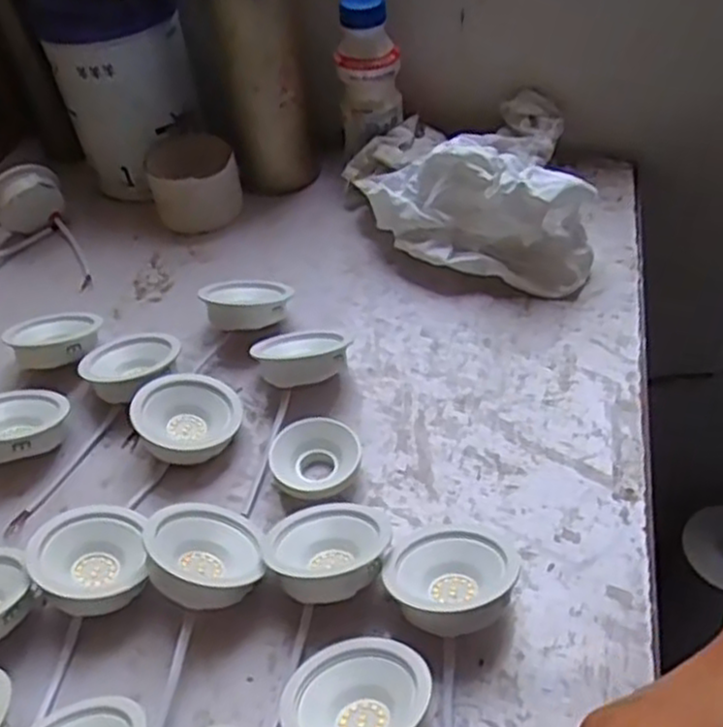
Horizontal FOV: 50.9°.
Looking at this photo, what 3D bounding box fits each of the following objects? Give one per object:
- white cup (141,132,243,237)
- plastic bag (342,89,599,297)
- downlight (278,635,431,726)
[{"bbox_3d":[-0.153,-0.168,0.700,0.080,0.068,0.076,-2,44,2],"label":"white cup"},{"bbox_3d":[0.085,-0.159,0.651,0.191,0.092,0.216,-1,44,3],"label":"plastic bag"},{"bbox_3d":[-0.001,0.167,0.365,0.067,0.030,0.067,-7,26,3],"label":"downlight"}]

